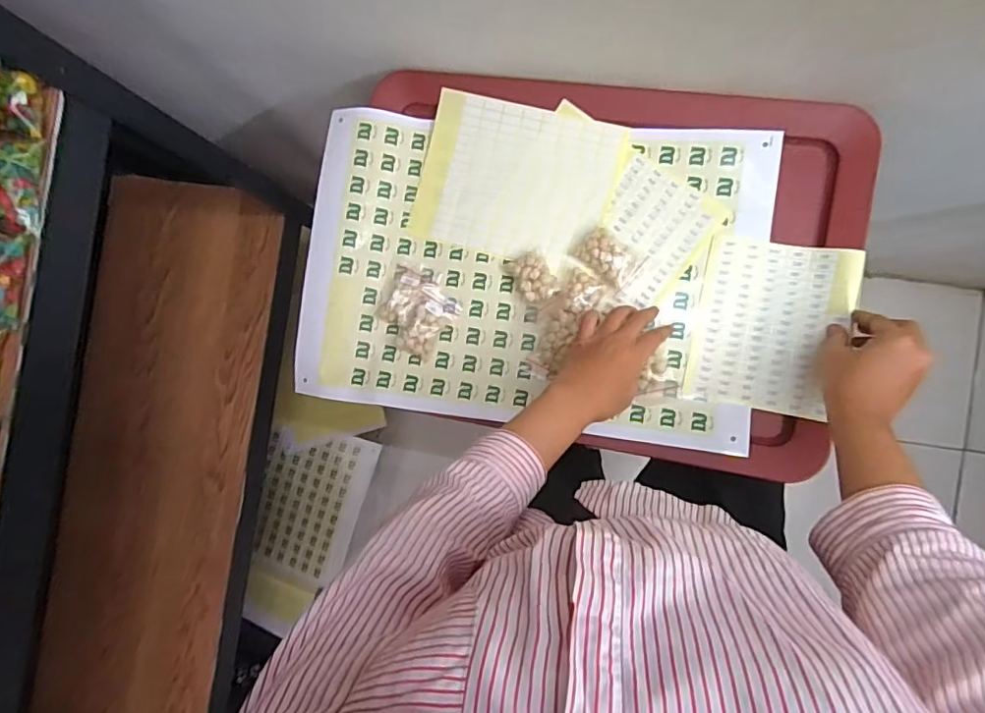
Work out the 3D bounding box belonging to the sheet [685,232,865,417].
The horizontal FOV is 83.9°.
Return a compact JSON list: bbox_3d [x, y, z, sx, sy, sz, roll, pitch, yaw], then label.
[{"bbox_3d":[0.273,-0.030,0.539,0.133,0.021,0.164,11,88,9],"label":"sheet"}]

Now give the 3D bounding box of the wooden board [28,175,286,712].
[{"bbox_3d":[-0.527,0.194,0.851,0.315,0.027,0.905,11,91,12],"label":"wooden board"}]

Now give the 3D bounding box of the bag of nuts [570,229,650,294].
[{"bbox_3d":[0.118,-0.103,0.566,0.066,0.016,0.045,43,93,9],"label":"bag of nuts"}]

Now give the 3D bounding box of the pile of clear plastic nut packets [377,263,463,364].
[{"bbox_3d":[-0.083,-0.051,0.592,0.079,0.018,0.092,26,90,9],"label":"pile of clear plastic nut packets"}]

